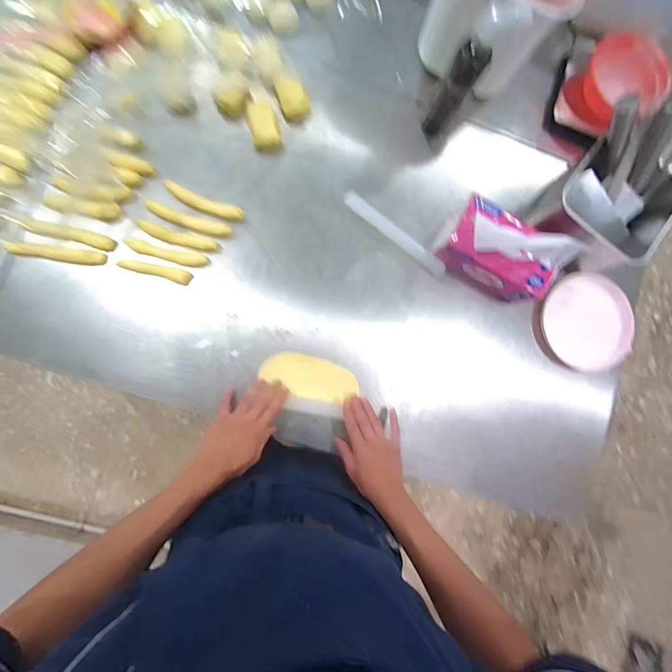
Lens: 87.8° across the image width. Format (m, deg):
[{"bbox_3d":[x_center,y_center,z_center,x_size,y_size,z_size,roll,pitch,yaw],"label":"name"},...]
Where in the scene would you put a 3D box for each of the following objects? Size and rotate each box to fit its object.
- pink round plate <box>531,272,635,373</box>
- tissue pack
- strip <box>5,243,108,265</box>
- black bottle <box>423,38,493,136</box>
[{"bbox_3d":[0.478,-0.022,0.662,0.187,0.034,0.191,0,87,-6],"label":"pink round plate"},{"bbox_3d":[0.284,-0.141,0.592,0.195,0.138,0.108,36,85,-3],"label":"tissue pack"},{"bbox_3d":[-0.453,-0.134,0.567,0.141,0.013,0.022,6,87,-5],"label":"strip"},{"bbox_3d":[0.197,-0.408,0.582,0.042,0.172,0.032,35,85,-3],"label":"black bottle"}]

